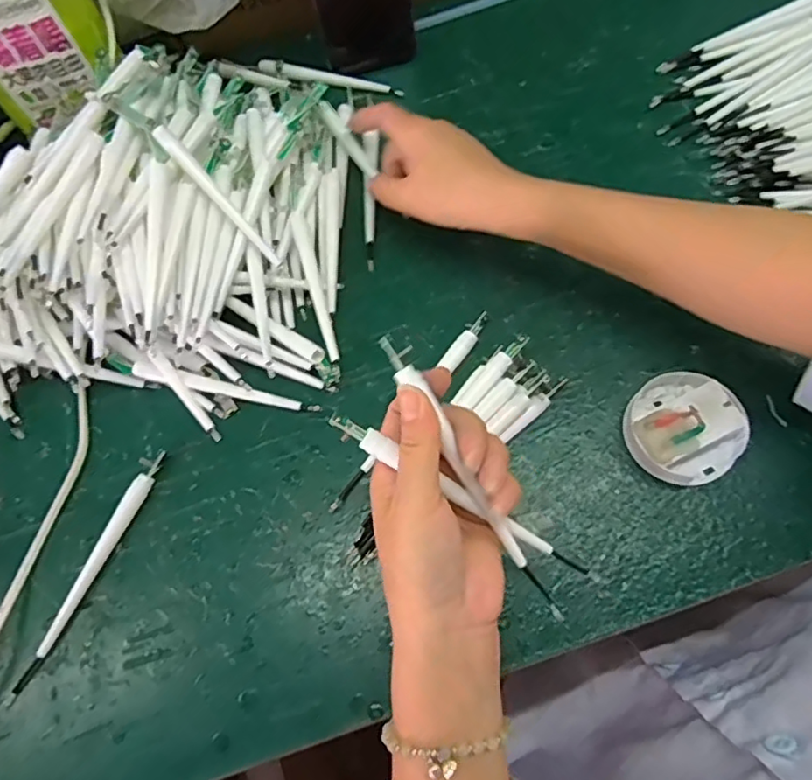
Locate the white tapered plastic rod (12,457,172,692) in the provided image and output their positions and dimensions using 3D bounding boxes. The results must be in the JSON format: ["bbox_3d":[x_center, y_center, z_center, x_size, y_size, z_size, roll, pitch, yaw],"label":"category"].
[{"bbox_3d":[-0.190,0.104,0.359,0.013,0.008,0.148,23,72,13],"label":"white tapered plastic rod"}]

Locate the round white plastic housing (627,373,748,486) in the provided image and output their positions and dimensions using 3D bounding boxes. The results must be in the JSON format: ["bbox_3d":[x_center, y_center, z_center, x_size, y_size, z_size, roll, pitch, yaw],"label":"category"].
[{"bbox_3d":[0.165,0.022,0.354,0.062,0.028,0.064,-2,68,5],"label":"round white plastic housing"}]

